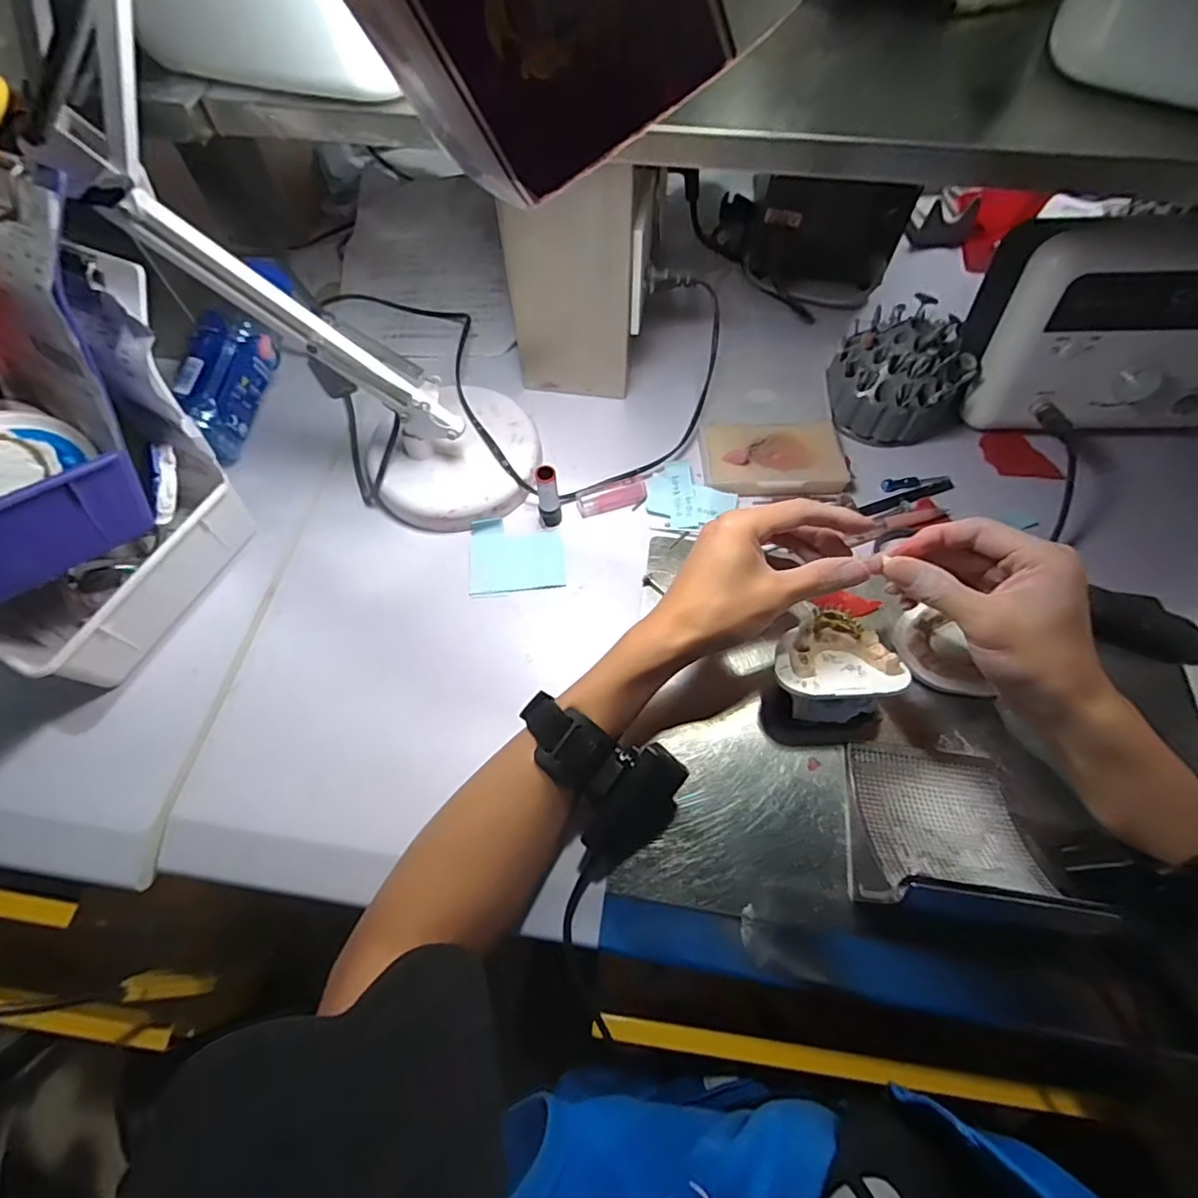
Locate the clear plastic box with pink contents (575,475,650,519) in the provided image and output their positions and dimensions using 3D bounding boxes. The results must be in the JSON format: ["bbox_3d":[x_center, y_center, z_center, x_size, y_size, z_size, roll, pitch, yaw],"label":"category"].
[{"bbox_3d":[0.012,-0.088,0.480,0.061,0.014,0.019,-18,65,-9],"label":"clear plastic box with pink contents"}]

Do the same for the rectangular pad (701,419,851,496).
[{"bbox_3d":[0.152,-0.125,0.489,0.120,0.013,0.078,-1,64,-1],"label":"rectangular pad"}]

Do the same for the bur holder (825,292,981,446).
[{"bbox_3d":[0.263,-0.196,0.485,0.110,0.083,0.094,-6,63,-2],"label":"bur holder"}]

